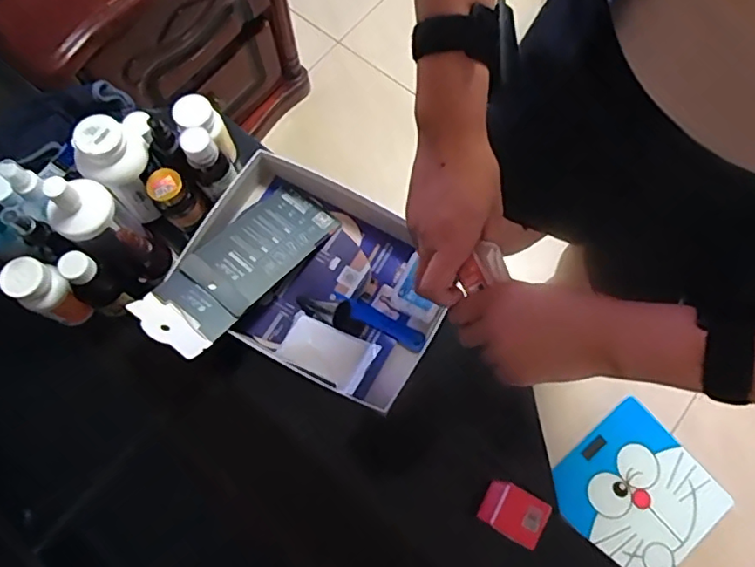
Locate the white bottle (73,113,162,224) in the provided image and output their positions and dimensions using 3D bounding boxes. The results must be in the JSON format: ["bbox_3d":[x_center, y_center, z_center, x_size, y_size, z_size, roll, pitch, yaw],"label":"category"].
[{"bbox_3d":[-0.292,-0.135,0.635,0.073,0.134,0.079,4,72,1],"label":"white bottle"}]

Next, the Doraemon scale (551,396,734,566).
[{"bbox_3d":[0.522,0.421,1.118,0.271,0.033,0.271,-39,76,-12],"label":"Doraemon scale"}]

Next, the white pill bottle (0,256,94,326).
[{"bbox_3d":[-0.361,0.010,0.607,0.051,0.096,0.047,0,72,0],"label":"white pill bottle"}]

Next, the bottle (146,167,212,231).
[{"bbox_3d":[-0.232,-0.101,0.641,0.048,0.066,0.054,-37,76,-11],"label":"bottle"}]

